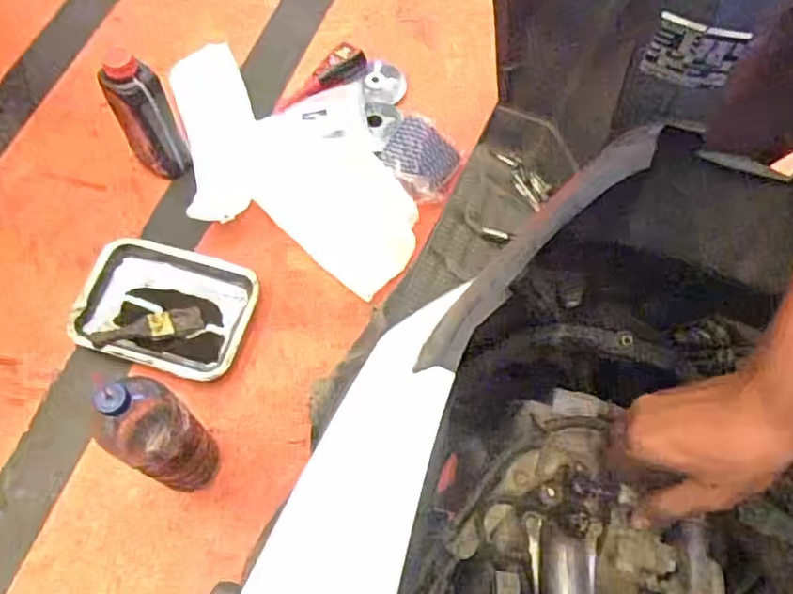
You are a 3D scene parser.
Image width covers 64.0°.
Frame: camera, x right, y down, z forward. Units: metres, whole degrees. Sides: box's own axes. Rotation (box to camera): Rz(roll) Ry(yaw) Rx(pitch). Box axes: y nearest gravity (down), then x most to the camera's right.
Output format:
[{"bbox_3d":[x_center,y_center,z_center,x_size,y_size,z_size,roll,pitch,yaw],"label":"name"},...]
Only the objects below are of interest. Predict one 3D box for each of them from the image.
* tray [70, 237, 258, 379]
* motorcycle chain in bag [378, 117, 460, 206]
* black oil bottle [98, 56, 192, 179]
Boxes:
[{"bbox_3d":[-0.357,0.019,0.984,0.262,0.043,0.192,15,65,5],"label":"tray"},{"bbox_3d":[0.039,-0.235,1.084,0.139,0.045,0.108,42,107,8],"label":"motorcycle chain in bag"},{"bbox_3d":[-0.400,-0.279,1.026,0.083,0.231,0.086,-27,69,-14],"label":"black oil bottle"}]

